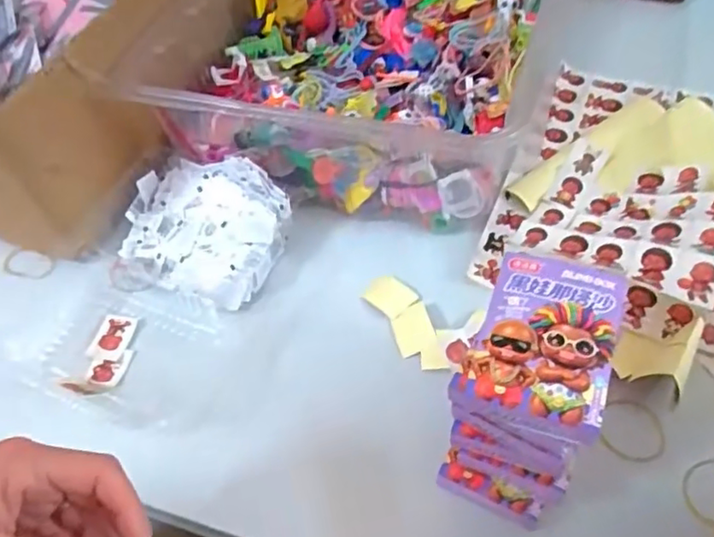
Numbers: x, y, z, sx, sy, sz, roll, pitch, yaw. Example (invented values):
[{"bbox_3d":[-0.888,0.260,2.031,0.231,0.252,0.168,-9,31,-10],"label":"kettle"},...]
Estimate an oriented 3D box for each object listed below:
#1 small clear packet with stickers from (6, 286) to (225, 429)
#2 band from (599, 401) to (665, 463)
[{"bbox_3d":[-0.190,0.058,0.491,0.149,0.012,0.110,16,57,17],"label":"small clear packet with stickers"},{"bbox_3d":[0.186,0.109,0.412,0.040,0.004,0.041,-3,53,4],"label":"band"}]

